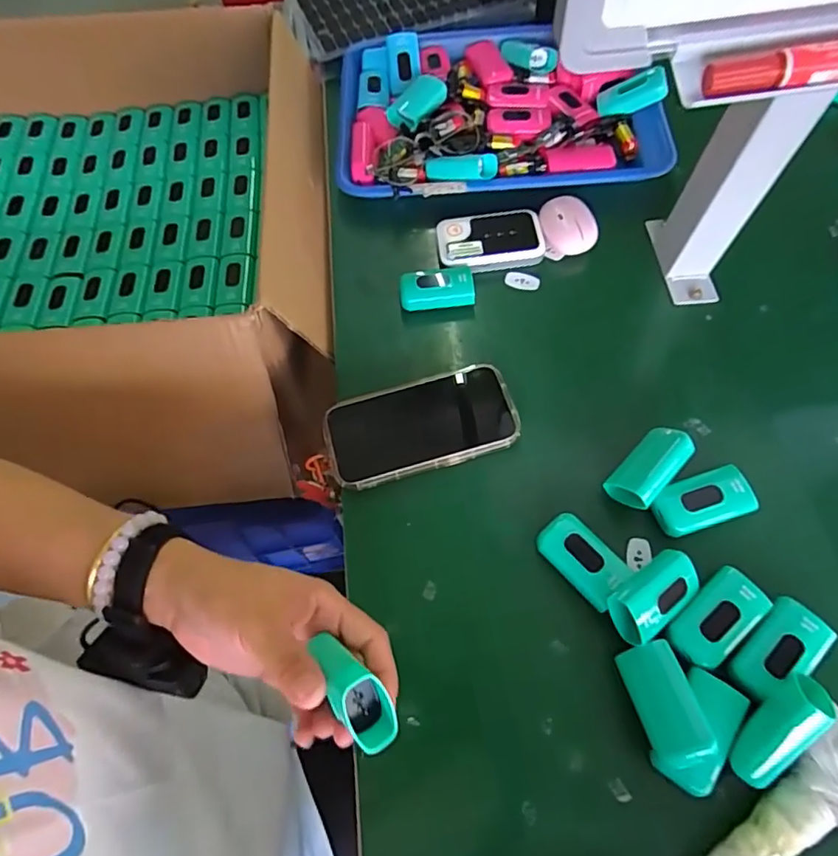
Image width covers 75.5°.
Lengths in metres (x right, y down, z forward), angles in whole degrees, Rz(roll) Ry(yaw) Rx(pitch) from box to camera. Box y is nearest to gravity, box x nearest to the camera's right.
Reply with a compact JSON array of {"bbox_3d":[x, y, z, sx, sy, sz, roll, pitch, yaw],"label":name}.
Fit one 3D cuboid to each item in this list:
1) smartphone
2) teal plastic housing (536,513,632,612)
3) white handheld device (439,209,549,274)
[{"bbox_3d":[0.001,-0.003,0.436,0.149,0.014,0.076,-13,66,-5],"label":"smartphone"},{"bbox_3d":[0.114,0.092,0.381,0.036,0.020,0.062,-39,71,-15],"label":"teal plastic housing"},{"bbox_3d":[0.067,-0.176,0.515,0.096,0.024,0.059,-7,65,-2],"label":"white handheld device"}]

